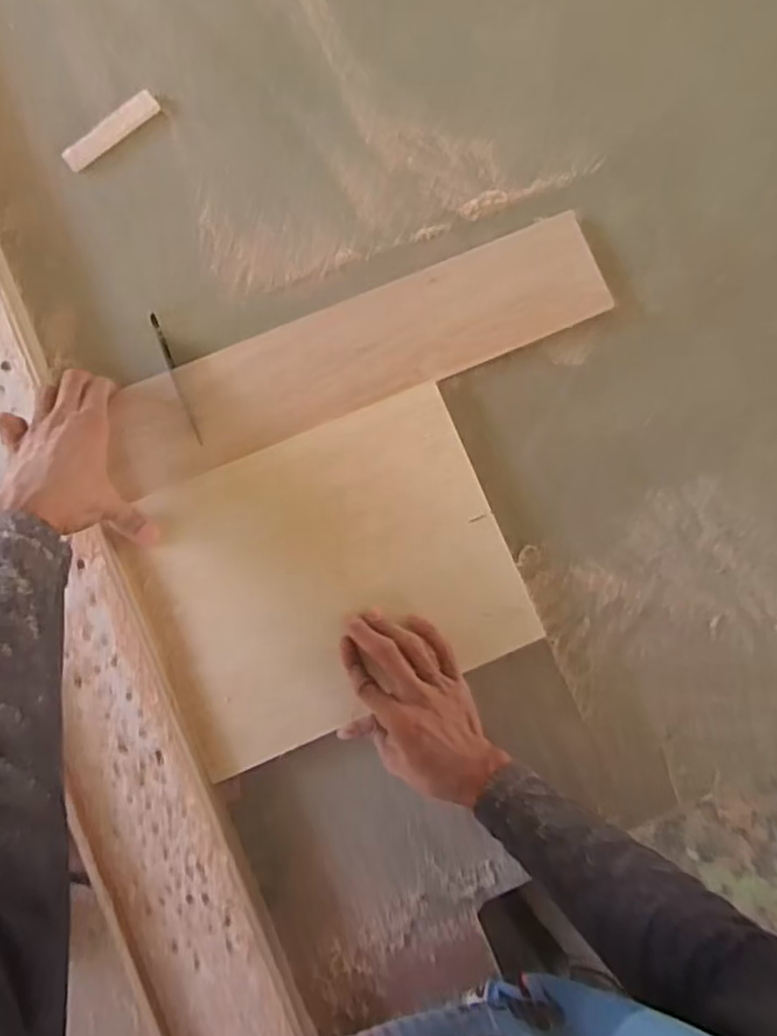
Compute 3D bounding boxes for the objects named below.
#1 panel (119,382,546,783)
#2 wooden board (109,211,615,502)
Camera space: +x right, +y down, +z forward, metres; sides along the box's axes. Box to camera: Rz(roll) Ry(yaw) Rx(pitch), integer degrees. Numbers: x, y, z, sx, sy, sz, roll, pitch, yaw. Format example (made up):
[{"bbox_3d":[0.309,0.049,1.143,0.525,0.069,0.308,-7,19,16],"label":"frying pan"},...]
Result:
[{"bbox_3d":[-0.052,0.049,0.588,0.303,0.013,0.242,-23,87,-4],"label":"panel"},{"bbox_3d":[-0.023,-0.150,0.605,0.451,0.018,0.099,-23,87,-4],"label":"wooden board"}]

